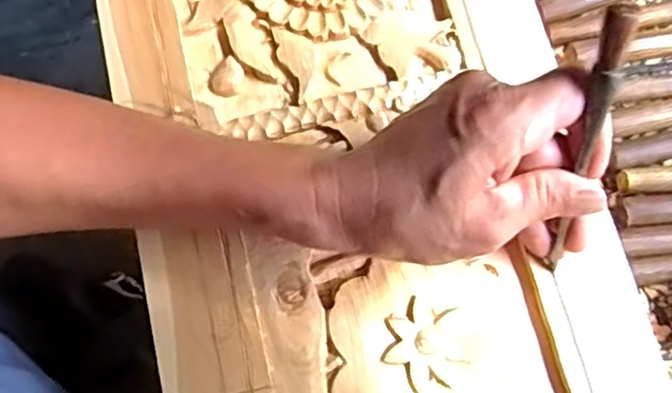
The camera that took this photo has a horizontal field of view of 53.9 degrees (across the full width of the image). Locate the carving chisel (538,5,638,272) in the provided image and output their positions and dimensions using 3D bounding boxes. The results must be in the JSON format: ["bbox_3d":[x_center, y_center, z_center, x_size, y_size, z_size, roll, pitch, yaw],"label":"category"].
[{"bbox_3d":[0.114,-0.016,0.304,0.011,0.146,0.010,-2,39,-2],"label":"carving chisel"}]

